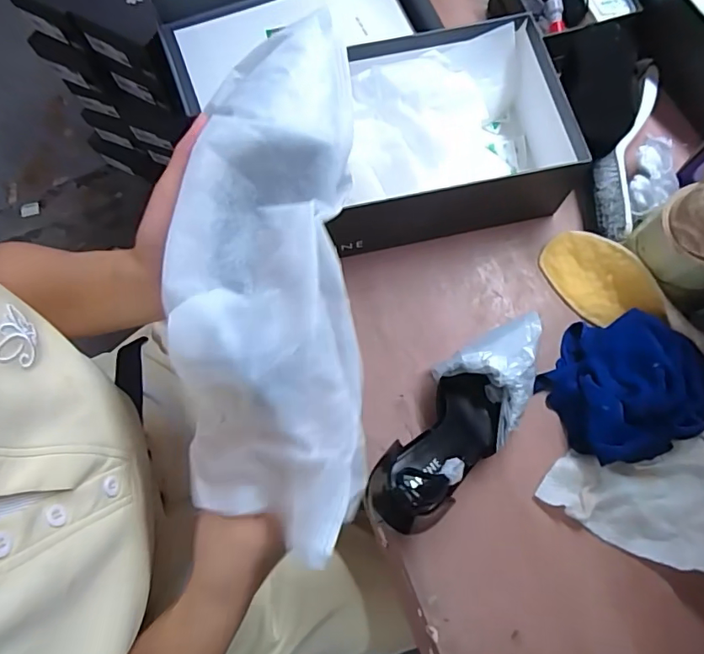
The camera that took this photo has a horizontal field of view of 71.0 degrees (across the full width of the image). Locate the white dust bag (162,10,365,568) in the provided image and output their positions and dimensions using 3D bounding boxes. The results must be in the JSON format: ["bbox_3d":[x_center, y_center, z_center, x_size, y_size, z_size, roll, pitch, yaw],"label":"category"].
[{"bbox_3d":[-0.049,-0.034,0.282,0.100,0.055,0.291,-2,75,1],"label":"white dust bag"}]

